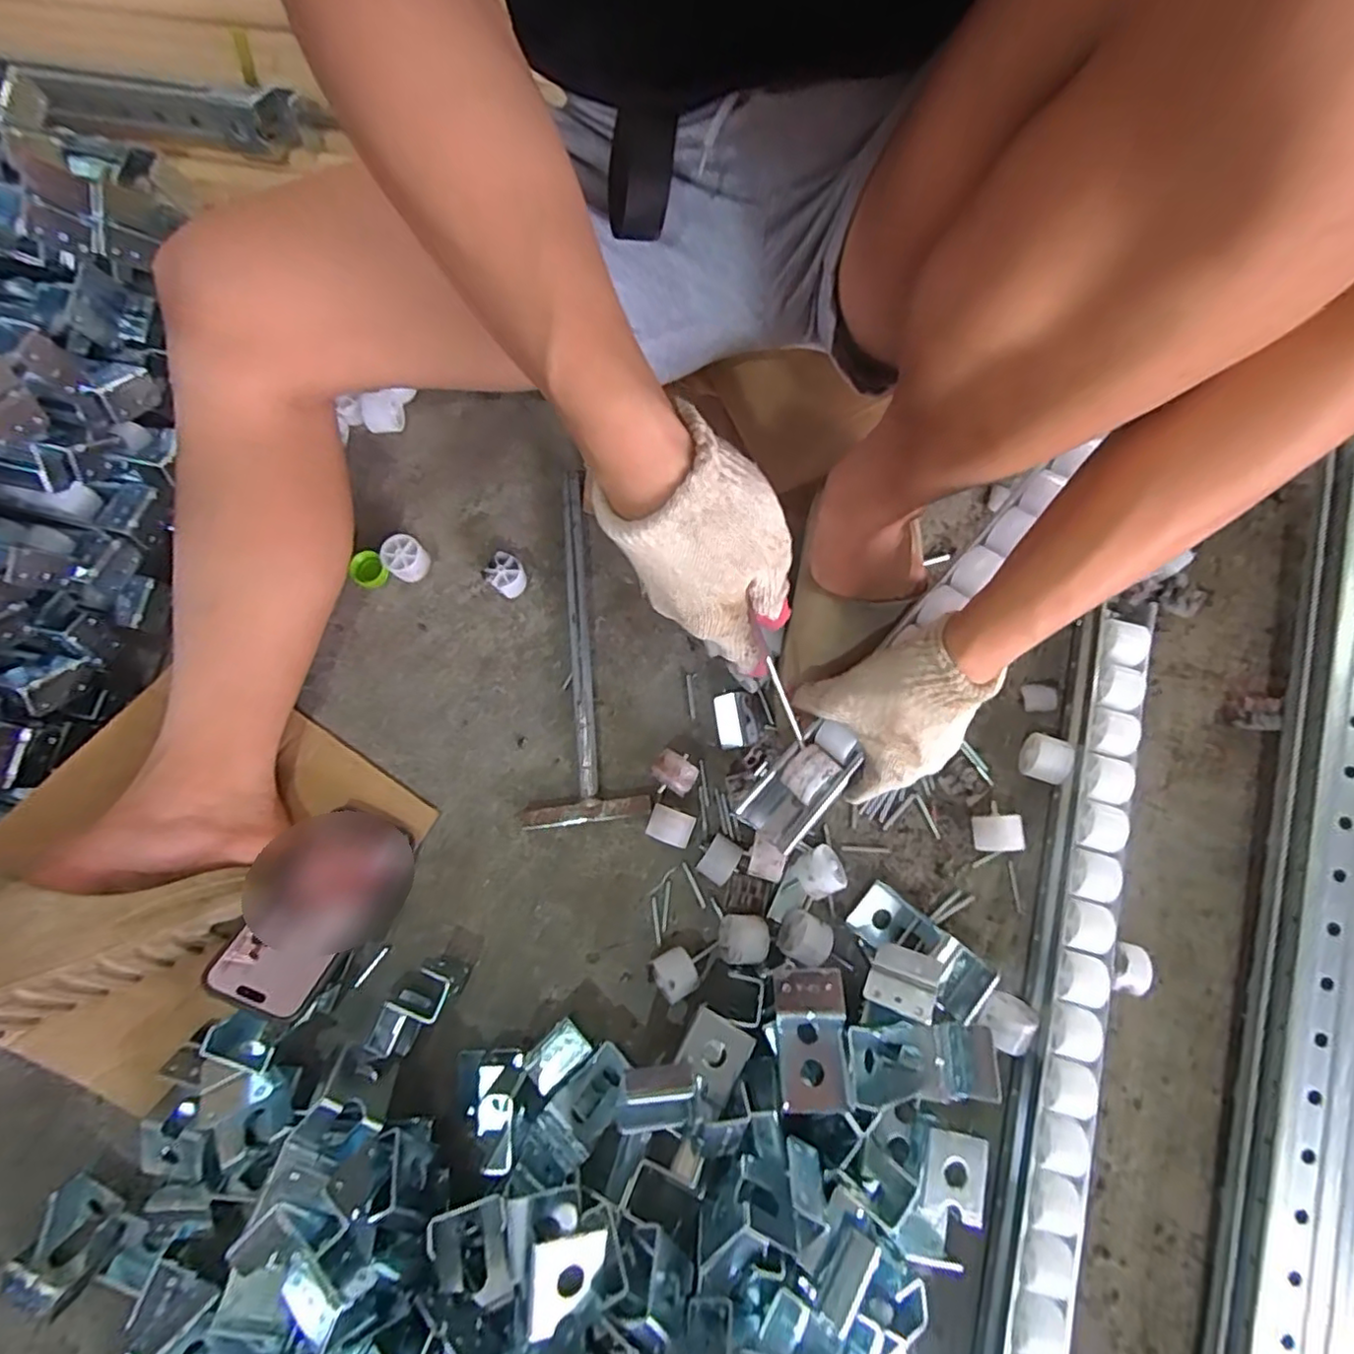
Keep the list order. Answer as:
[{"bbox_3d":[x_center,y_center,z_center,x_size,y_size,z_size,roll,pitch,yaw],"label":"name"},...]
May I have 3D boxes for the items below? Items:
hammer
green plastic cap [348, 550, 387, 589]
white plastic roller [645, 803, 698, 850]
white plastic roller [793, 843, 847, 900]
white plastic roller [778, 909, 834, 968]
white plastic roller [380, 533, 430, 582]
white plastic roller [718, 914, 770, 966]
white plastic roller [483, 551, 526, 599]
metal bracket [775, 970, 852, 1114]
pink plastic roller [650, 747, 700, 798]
[{"bbox_3d":[-0.095,-0.027,0.536,0.096,0.027,0.293,-10,77,-1],"label":"hammer"},{"bbox_3d":[-0.274,-0.095,0.562,0.028,0.018,0.030,0,77,1],"label":"green plastic cap"},{"bbox_3d":[-0.005,0.118,0.503,0.034,0.028,0.026,19,78,6],"label":"white plastic roller"},{"bbox_3d":[0.108,0.150,0.490,0.036,0.035,0.034,-30,78,-5],"label":"white plastic roller"},{"bbox_3d":[0.097,0.197,0.479,0.031,0.036,0.031,34,76,-27],"label":"white plastic roller"},{"bbox_3d":[-0.238,-0.104,0.558,0.037,0.023,0.034,0,77,1],"label":"white plastic roller"},{"bbox_3d":[0.050,0.197,0.481,0.036,0.033,0.034,1,77,2],"label":"white plastic roller"},{"bbox_3d":[-0.146,-0.087,0.551,0.032,0.026,0.030,0,77,1],"label":"white plastic roller"},{"bbox_3d":[0.089,0.244,0.428,0.045,0.046,0.086,-3,79,3],"label":"metal bracket"},{"bbox_3d":[-0.003,0.077,0.507,0.034,0.032,0.034,33,80,8],"label":"pink plastic roller"}]

